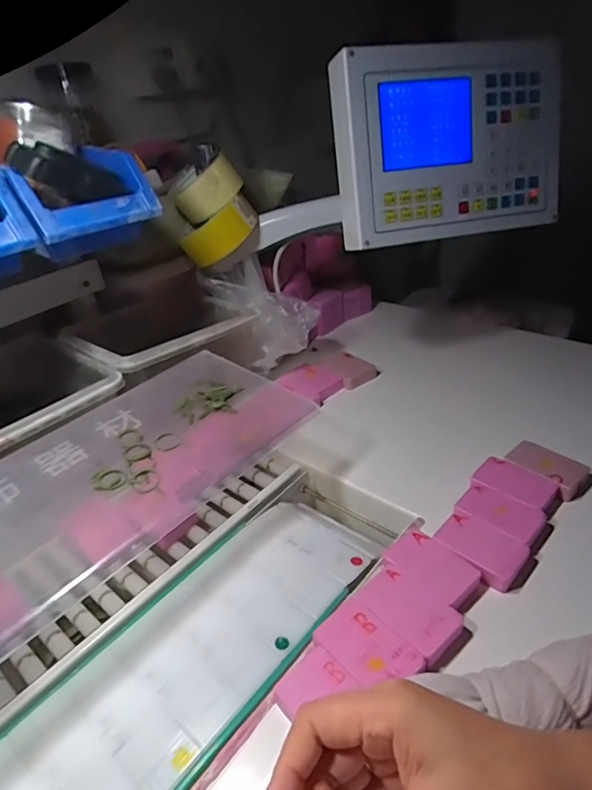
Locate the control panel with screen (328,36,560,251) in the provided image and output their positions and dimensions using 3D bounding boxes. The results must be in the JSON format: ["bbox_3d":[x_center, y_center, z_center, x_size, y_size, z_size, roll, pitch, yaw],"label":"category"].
[{"bbox_3d":[0.164,-0.262,0.528,0.241,0.183,0.045,-10,20,-9],"label":"control panel with screen"}]

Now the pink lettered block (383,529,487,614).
[{"bbox_3d":[0.113,0.147,0.417,0.046,0.026,0.071,-29,39,-33],"label":"pink lettered block"}]

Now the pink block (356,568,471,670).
[{"bbox_3d":[0.087,0.171,0.383,0.076,0.027,0.049,23,42,37],"label":"pink block"}]

